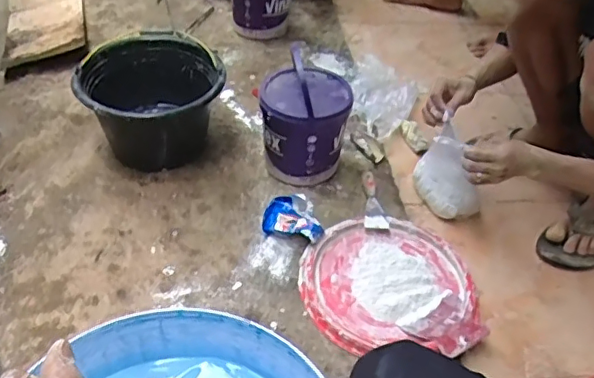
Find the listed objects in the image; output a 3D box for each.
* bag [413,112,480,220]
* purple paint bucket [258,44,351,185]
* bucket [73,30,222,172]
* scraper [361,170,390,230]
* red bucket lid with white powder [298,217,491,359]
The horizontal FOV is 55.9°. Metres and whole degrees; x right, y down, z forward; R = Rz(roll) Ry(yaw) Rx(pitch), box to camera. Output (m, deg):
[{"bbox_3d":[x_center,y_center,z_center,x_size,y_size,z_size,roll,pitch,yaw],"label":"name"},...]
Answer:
[{"bbox_3d":[0.303,-0.033,1.107,0.090,0.169,0.142,-22,51,-27],"label":"bag"},{"bbox_3d":[0.015,-0.140,1.160,0.177,0.225,0.179,6,44,-1],"label":"purple paint bucket"},{"bbox_3d":[-0.302,-0.174,1.192,0.276,0.190,0.282,3,44,-3],"label":"bucket"},{"bbox_3d":[0.159,0.020,1.146,0.048,0.017,0.151,5,44,-2],"label":"scraper"},{"bbox_3d":[0.162,0.161,1.003,0.300,0.029,0.282,3,44,-3],"label":"red bucket lid with white powder"}]

